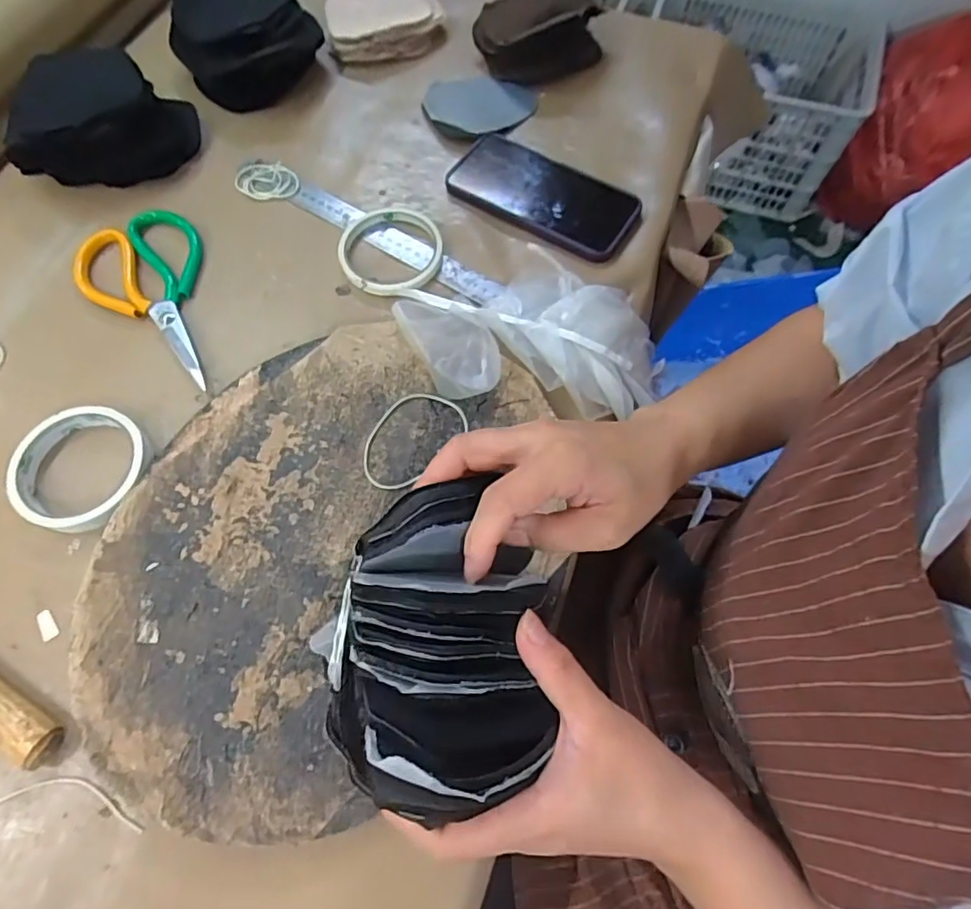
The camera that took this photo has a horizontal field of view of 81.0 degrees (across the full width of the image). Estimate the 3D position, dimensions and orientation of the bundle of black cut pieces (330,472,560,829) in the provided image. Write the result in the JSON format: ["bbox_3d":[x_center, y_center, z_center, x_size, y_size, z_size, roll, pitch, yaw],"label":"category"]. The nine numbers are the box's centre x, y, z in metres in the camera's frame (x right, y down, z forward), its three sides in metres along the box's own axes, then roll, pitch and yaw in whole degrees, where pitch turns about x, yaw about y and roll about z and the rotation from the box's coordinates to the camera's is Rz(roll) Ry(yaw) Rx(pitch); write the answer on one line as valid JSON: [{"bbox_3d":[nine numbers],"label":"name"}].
[{"bbox_3d":[-0.024,0.079,0.258,0.098,0.050,0.135,-2,68,-2],"label":"bundle of black cut pieces"}]

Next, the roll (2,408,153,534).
[{"bbox_3d":[-0.286,0.010,0.404,0.083,0.028,0.090,0,68,-1],"label":"roll"}]

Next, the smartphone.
[{"bbox_3d":[0.052,-0.239,0.523,0.172,0.009,0.092,28,70,10],"label":"smartphone"}]

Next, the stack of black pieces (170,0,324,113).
[{"bbox_3d":[-0.240,-0.412,0.557,0.130,0.062,0.121,-39,74,-15],"label":"stack of black pieces"}]

